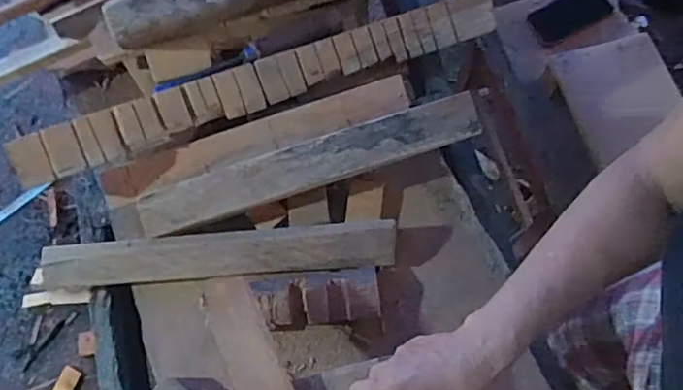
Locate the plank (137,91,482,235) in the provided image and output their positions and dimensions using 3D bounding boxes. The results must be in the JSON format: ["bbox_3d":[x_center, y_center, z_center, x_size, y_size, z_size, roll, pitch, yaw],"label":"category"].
[{"bbox_3d":[-0.042,-0.042,0.690,0.404,0.024,0.060,-16,84,1],"label":"plank"}]

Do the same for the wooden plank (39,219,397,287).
[{"bbox_3d":[-0.144,0.069,0.686,0.413,0.028,0.055,-4,71,2],"label":"wooden plank"}]

